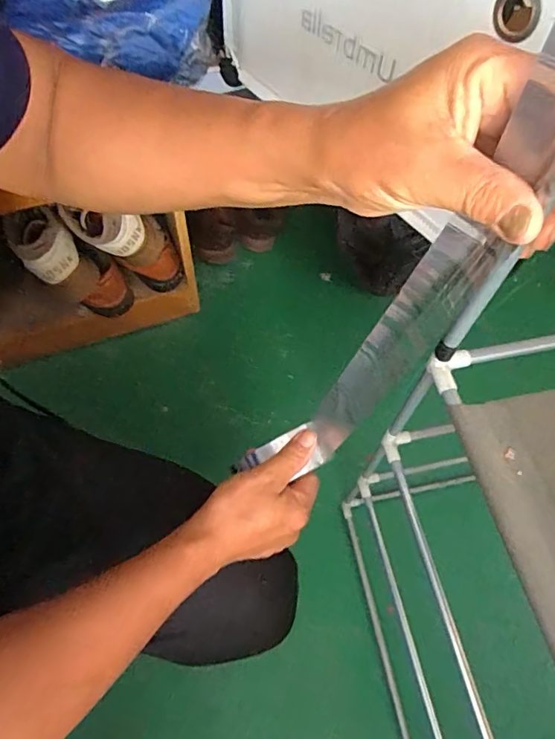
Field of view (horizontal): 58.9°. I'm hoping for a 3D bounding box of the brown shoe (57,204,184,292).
[{"bbox_3d":[-0.242,-0.208,0.809,0.098,0.228,0.080,-25,59,27],"label":"brown shoe"}]

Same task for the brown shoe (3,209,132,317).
[{"bbox_3d":[-0.326,-0.167,0.798,0.084,0.226,0.084,-10,57,29],"label":"brown shoe"}]

